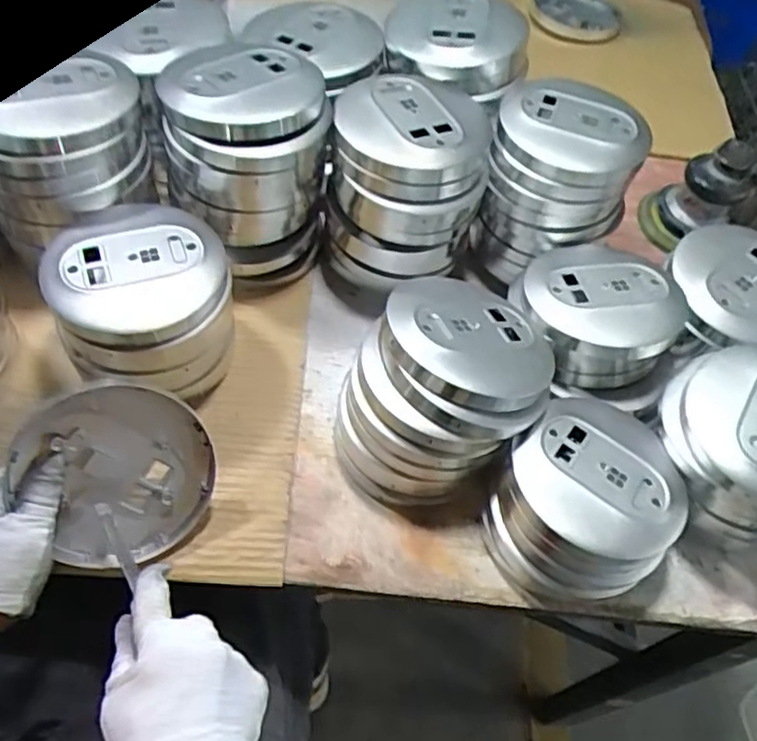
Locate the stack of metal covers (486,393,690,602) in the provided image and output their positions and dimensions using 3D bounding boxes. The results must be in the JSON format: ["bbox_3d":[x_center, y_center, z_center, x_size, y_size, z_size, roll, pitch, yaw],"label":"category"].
[{"bbox_3d":[0.164,0.101,0.540,0.133,0.082,0.149,31,58,12],"label":"stack of metal covers"}]

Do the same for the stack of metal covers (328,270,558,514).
[{"bbox_3d":[0.053,0.017,0.550,0.168,0.132,0.138,-36,65,-27],"label":"stack of metal covers"}]

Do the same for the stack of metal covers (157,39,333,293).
[{"bbox_3d":[-0.121,-0.190,0.621,0.139,0.174,0.158,-2,57,-10],"label":"stack of metal covers"}]

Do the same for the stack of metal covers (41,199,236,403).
[{"bbox_3d":[-0.190,-0.050,0.564,0.133,0.120,0.140,0,57,-9],"label":"stack of metal covers"}]

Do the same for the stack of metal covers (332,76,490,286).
[{"bbox_3d":[0.024,-0.178,0.641,0.138,0.158,0.151,8,56,-3],"label":"stack of metal covers"}]

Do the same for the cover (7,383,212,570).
[{"bbox_3d":[-0.182,0.074,0.489,0.118,0.131,0.014,-20,21,-18],"label":"cover"}]

